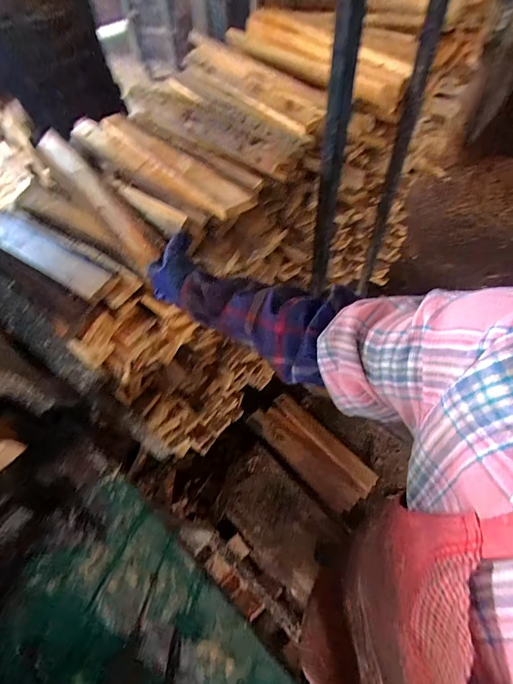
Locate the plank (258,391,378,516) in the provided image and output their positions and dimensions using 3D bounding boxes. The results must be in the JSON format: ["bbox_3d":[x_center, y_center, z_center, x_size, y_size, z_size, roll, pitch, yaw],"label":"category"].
[{"bbox_3d":[0.231,0.440,1.409,0.222,0.046,0.491,-41,64,-20],"label":"plank"}]

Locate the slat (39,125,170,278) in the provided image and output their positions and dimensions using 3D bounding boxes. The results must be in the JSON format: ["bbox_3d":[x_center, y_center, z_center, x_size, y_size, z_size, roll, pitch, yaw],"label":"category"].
[{"bbox_3d":[-0.349,-0.329,0.736,0.059,0.038,0.563,-34,63,-18],"label":"slat"}]

